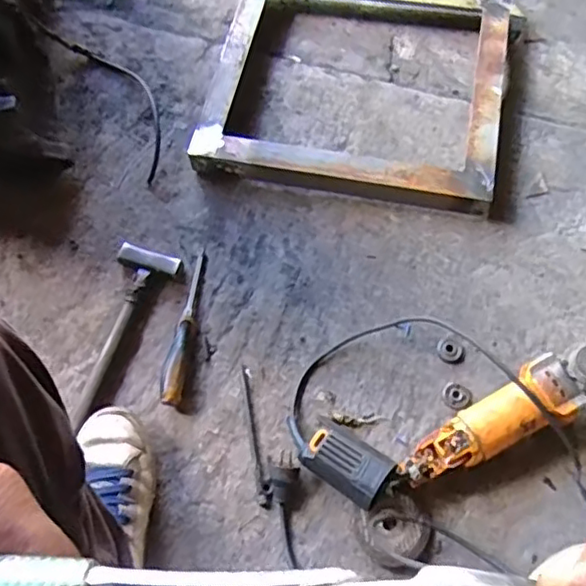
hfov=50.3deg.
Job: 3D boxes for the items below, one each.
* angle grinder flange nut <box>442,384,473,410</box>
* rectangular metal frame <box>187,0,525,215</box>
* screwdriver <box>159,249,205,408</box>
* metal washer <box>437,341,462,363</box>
[{"bbox_3d":[0.190,0.120,0.723,0.031,0.009,0.031,26,69,12],"label":"angle grinder flange nut"},{"bbox_3d":[0.099,-0.310,0.889,0.398,0.051,0.394,11,67,6],"label":"rectangular metal frame"},{"bbox_3d":[-0.132,0.038,0.757,0.024,0.023,0.198,6,67,4],"label":"screwdriver"},{"bbox_3d":[0.186,0.070,0.744,0.029,0.009,0.025,20,68,10],"label":"metal washer"}]

